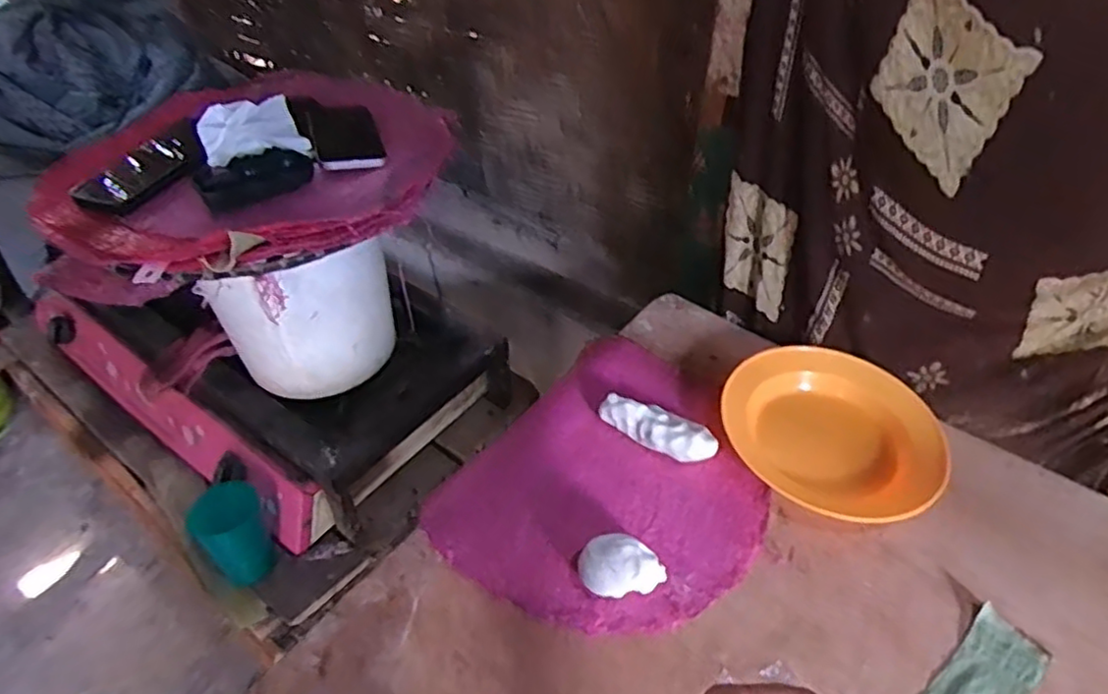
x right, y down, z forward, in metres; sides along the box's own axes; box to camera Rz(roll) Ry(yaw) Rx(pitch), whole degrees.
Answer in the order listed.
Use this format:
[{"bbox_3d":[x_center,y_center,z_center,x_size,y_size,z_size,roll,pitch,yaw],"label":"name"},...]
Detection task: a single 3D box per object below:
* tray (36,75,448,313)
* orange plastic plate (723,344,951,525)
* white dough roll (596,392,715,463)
[{"bbox_3d":[-0.325,-0.183,0.720,0.387,0.078,0.405,33,53,30],"label":"tray"},{"bbox_3d":[0.291,0.086,0.700,0.188,0.049,0.219,-34,53,-30],"label":"orange plastic plate"},{"bbox_3d":[0.105,0.086,0.691,0.122,0.040,0.035,20,48,21],"label":"white dough roll"}]

